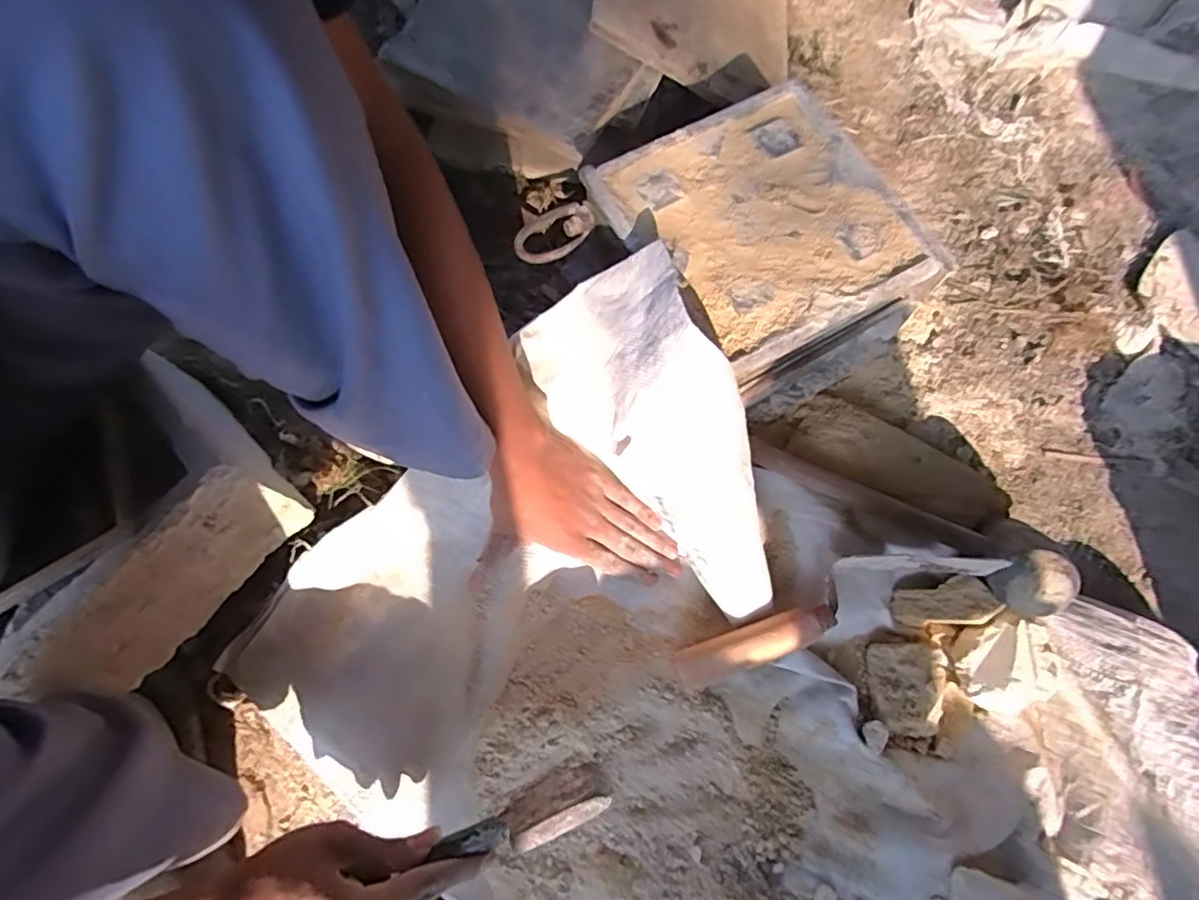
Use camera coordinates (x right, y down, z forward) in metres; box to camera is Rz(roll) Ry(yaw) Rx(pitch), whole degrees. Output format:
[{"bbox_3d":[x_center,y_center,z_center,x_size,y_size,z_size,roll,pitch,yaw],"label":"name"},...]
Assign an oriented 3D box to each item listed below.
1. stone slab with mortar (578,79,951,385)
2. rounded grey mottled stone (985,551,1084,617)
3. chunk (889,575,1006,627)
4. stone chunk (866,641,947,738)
[{"bbox_3d":[0.137,-0.198,0.504,0.217,0.021,0.234,-28,75,-11],"label":"stone slab with mortar"},{"bbox_3d":[0.342,0.106,0.465,0.047,0.040,0.046,1,70,-2],"label":"rounded grey mottled stone"},{"bbox_3d":[0.299,0.132,0.512,0.019,0.082,0.037,12,64,-46],"label":"chunk"},{"bbox_3d":[0.261,0.202,0.499,0.061,0.021,0.073,4,72,-1],"label":"stone chunk"}]

